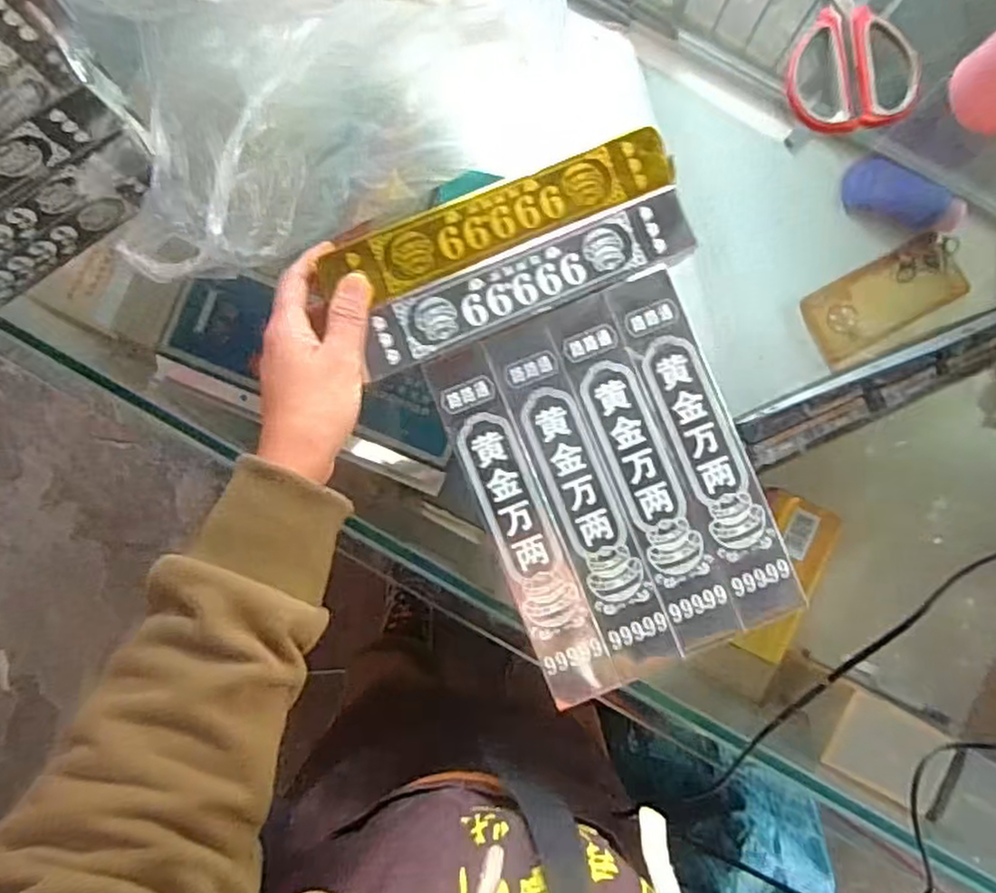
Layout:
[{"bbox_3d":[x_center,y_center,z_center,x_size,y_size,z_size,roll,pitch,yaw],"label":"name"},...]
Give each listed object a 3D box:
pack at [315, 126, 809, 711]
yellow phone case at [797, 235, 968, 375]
[{"bbox_3d":[0.053,-0.014,0.436,0.206,0.013,0.313,-19,88,-1],"label":"pack"},{"bbox_3d":[0.396,-0.154,0.715,0.159,0.018,0.077,-31,88,-1],"label":"yellow phone case"}]

